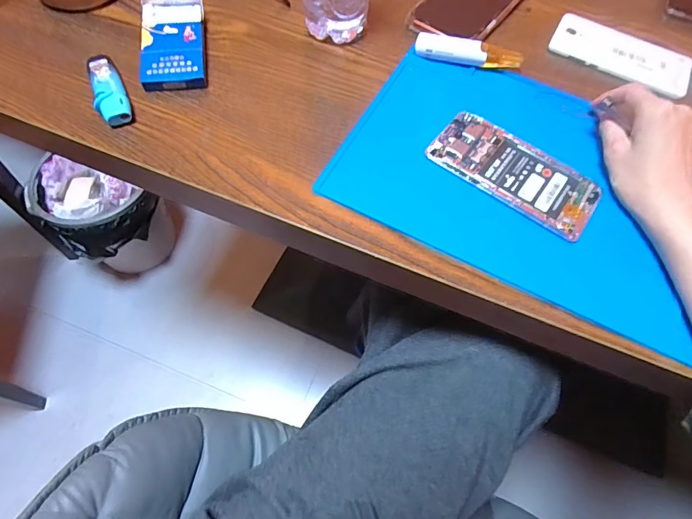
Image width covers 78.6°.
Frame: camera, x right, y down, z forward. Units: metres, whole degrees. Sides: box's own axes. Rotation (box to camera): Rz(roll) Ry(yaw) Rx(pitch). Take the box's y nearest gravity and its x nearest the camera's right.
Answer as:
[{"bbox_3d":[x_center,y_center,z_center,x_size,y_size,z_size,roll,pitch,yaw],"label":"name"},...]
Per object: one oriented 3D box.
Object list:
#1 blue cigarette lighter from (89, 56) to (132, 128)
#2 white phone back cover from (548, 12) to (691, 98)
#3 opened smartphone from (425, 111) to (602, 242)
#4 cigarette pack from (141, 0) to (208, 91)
[{"bbox_3d":[-0.209,-0.149,0.375,0.025,0.018,0.080,-20,64,-14],"label":"blue cigarette lighter"},{"bbox_3d":[0.299,-0.225,0.457,0.144,0.007,0.074,29,63,12],"label":"white phone back cover"},{"bbox_3d":[0.144,-0.076,0.363,0.140,0.008,0.073,33,64,14],"label":"opened smartphone"},{"bbox_3d":[-0.165,-0.210,0.407,0.055,0.025,0.113,-7,62,-7],"label":"cigarette pack"}]

